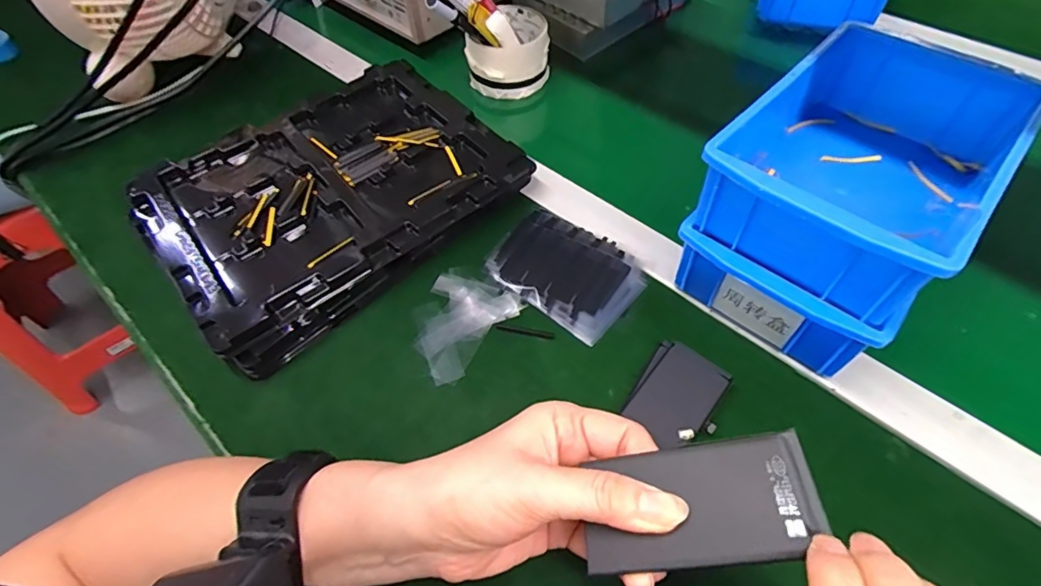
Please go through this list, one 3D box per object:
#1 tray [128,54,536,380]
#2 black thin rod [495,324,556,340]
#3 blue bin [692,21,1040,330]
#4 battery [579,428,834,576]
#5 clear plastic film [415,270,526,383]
[{"bbox_3d":[-0.152,-0.085,0.424,0.267,0.035,0.201,-38,61,-21],"label":"tray"},{"bbox_3d":[0.003,0.027,0.369,0.043,0.004,0.005,9,56,9],"label":"black thin rod"},{"bbox_3d":[0.214,-0.088,0.324,0.130,0.062,0.200,33,63,24],"label":"blue bin"},{"bbox_3d":[0.068,0.080,0.197,0.084,0.004,0.043,-16,55,15],"label":"battery"},{"bbox_3d":[-0.047,0.020,0.375,0.064,0.006,0.083,31,62,23],"label":"clear plastic film"}]

